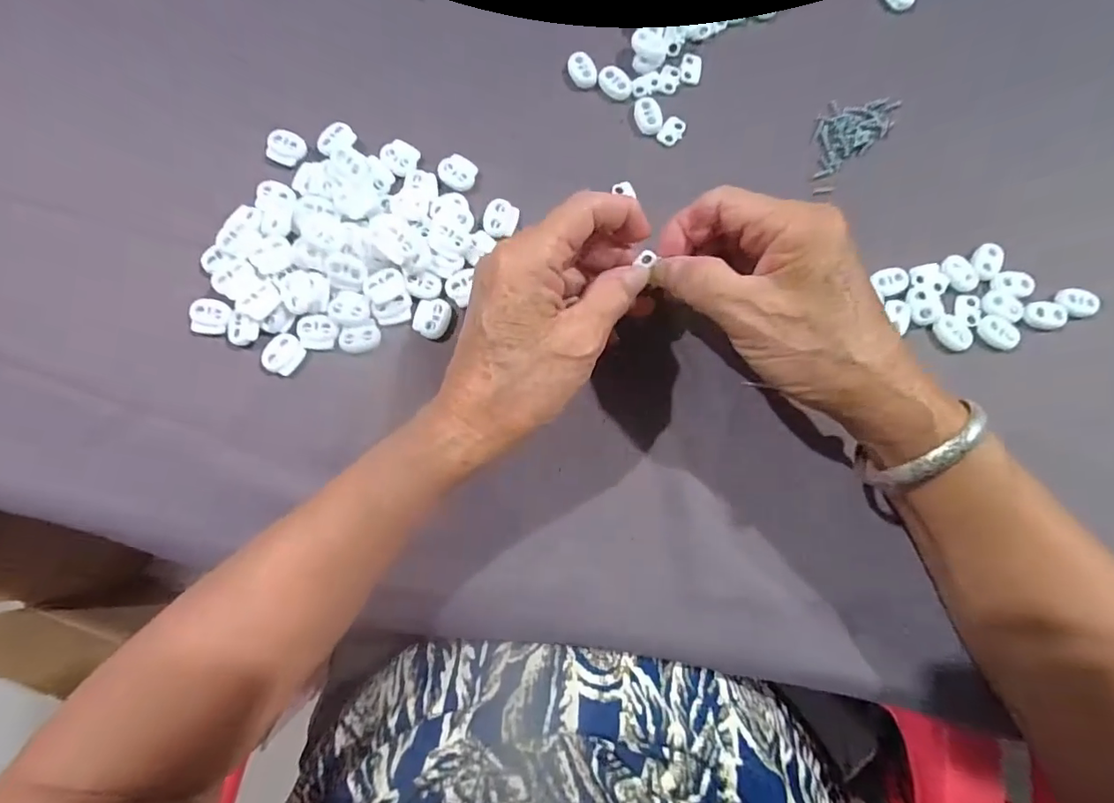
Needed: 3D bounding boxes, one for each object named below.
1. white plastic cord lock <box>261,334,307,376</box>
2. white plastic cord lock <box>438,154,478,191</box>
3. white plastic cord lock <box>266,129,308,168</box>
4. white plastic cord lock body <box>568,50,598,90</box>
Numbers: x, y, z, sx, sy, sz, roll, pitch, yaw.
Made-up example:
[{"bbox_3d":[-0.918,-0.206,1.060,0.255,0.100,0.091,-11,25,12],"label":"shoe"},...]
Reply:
[{"bbox_3d":[-0.149,-0.026,0.277,0.018,0.006,0.021,40,82,5],"label":"white plastic cord lock"},{"bbox_3d":[-0.058,-0.133,0.296,0.021,0.004,0.020,36,81,5],"label":"white plastic cord lock"},{"bbox_3d":[-0.158,-0.147,0.297,0.019,0.008,0.020,30,81,4],"label":"white plastic cord lock"},{"bbox_3d":[0.015,-0.200,0.308,0.016,0.004,0.023,-18,81,-4],"label":"white plastic cord lock body"}]

